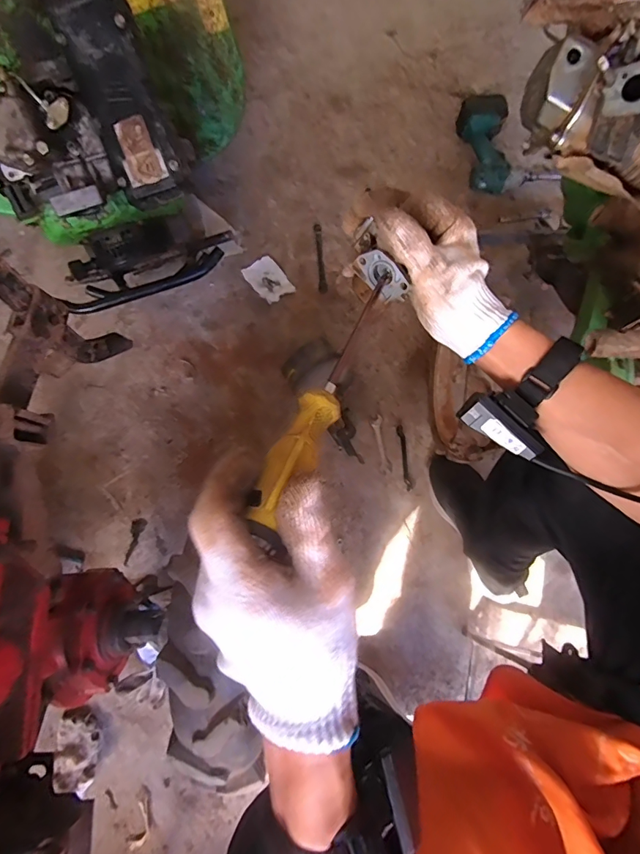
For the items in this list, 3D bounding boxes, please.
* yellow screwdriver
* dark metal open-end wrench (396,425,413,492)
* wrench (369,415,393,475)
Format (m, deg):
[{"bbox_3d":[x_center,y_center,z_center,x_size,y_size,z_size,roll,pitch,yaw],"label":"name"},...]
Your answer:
[{"bbox_3d":[0.002,-0.019,0.288,0.028,0.025,0.193,24,56,6],"label":"yellow screwdriver"},{"bbox_3d":[0.175,0.063,0.878,0.017,0.011,0.138,-5,73,-2],"label":"dark metal open-end wrench"},{"bbox_3d":[0.128,0.036,0.885,0.026,0.004,0.123,-9,73,-4],"label":"wrench"}]

